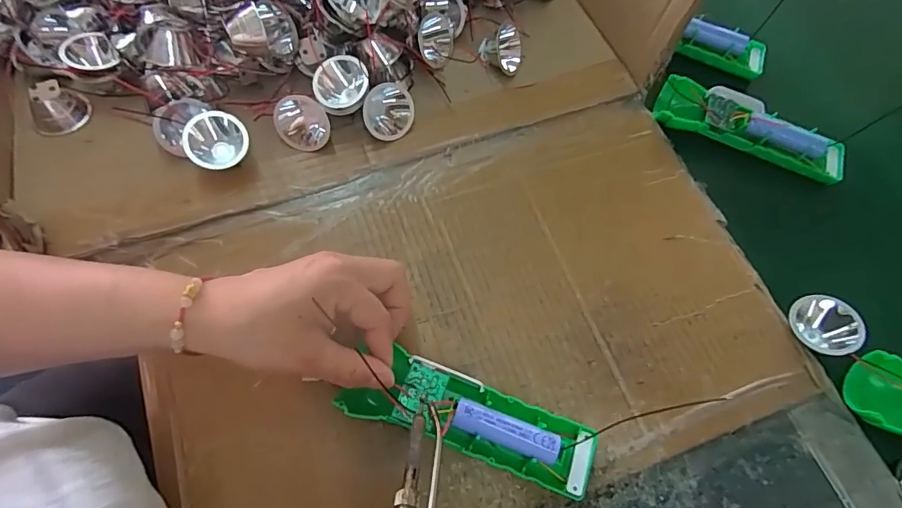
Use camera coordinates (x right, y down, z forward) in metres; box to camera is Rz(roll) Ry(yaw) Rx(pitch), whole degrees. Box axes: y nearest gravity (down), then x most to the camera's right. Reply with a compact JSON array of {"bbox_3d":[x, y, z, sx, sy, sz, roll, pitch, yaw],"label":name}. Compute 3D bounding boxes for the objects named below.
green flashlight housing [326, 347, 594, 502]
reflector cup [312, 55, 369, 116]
[{"bbox_3d":[0.012,0.098,0.287,0.152,0.029,0.044,20,69,3],"label":"green flashlight housing"},{"bbox_3d":[-0.089,-0.134,0.392,0.042,0.038,0.039,1,65,-2],"label":"reflector cup"}]

